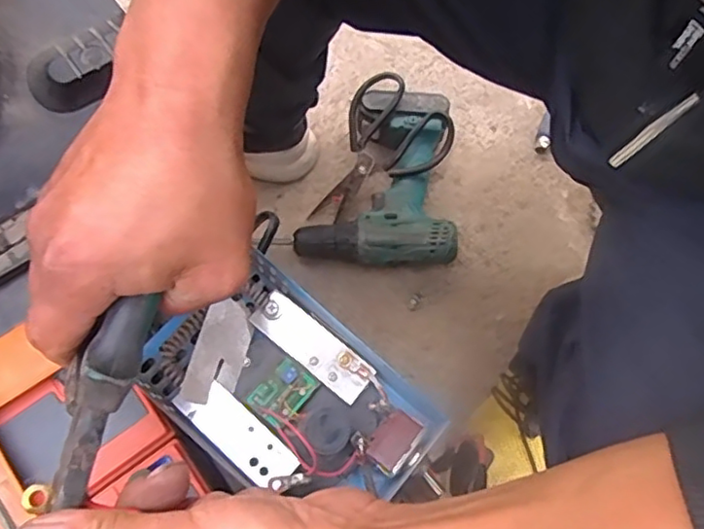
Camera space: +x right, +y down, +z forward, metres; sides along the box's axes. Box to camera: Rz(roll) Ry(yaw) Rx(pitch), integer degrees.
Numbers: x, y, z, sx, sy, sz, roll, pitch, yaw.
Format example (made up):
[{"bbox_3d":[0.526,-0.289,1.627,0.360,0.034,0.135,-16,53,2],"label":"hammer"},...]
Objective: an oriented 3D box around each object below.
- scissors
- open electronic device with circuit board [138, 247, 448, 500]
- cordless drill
[{"bbox_3d":[0.027,-0.124,0.740,0.126,0.022,0.182,37,98,8],"label":"scissors"},{"bbox_3d":[-0.033,0.072,0.339,0.143,0.039,0.095,38,72,14],"label":"open electronic device with circuit board"},{"bbox_3d":[0.033,-0.099,0.727,0.178,0.073,0.206,5,68,2],"label":"cordless drill"}]

